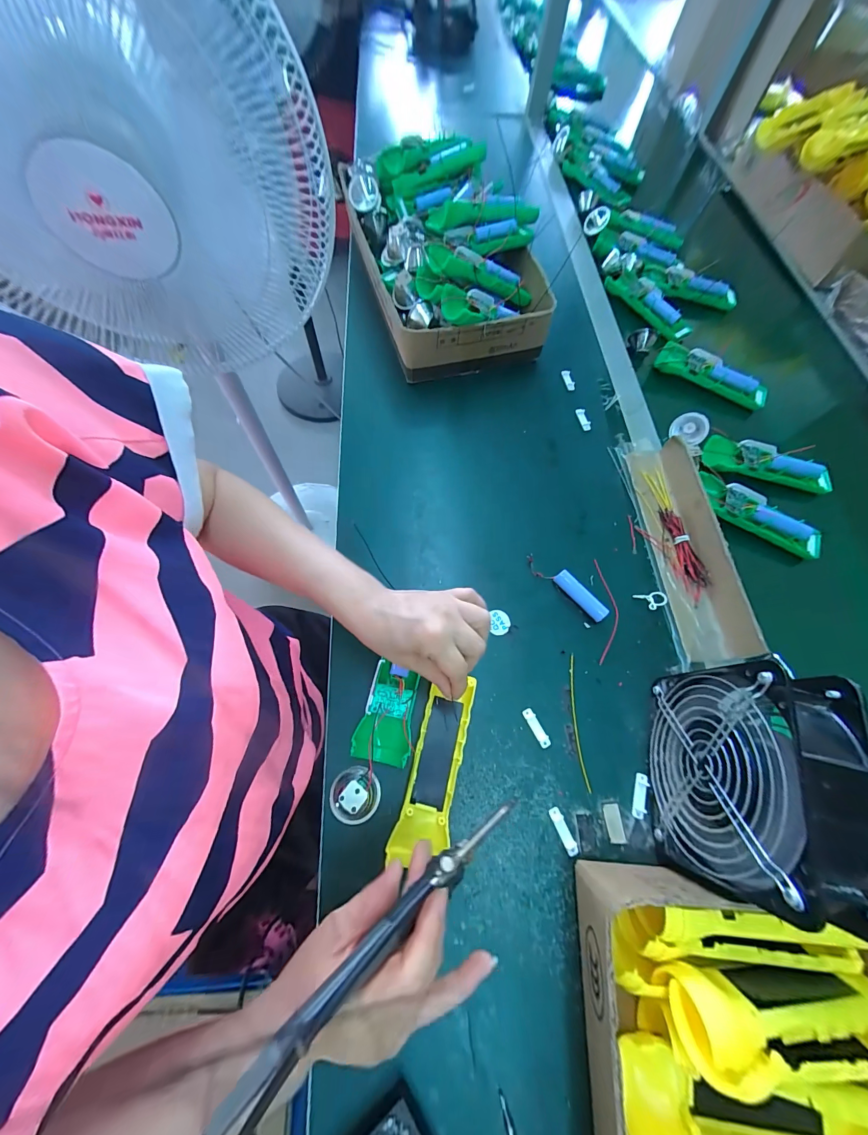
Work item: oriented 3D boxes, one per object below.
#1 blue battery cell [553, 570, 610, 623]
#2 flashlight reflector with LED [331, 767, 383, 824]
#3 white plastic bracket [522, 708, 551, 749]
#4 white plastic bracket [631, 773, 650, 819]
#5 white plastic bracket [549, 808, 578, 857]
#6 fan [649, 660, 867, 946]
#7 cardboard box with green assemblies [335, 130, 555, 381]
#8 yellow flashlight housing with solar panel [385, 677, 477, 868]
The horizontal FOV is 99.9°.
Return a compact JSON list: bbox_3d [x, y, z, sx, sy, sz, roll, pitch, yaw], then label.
[{"bbox_3d":[0.163,0.032,0.406,0.016,0.018,0.066,-38,73,-17],"label":"blue battery cell"},{"bbox_3d":[-0.071,0.201,0.320,0.044,0.021,0.045,1,67,-2],"label":"flashlight reflector with LED"},{"bbox_3d":[0.101,0.158,0.358,0.011,0.004,0.038,-25,70,-12],"label":"white plastic bracket"},{"bbox_3d":[0.192,0.212,0.338,0.012,0.006,0.037,21,68,6],"label":"white plastic bracket"},{"bbox_3d":[0.116,0.235,0.325,0.011,0.006,0.038,-22,69,-11],"label":"white plastic bracket"},{"bbox_3d":[0.237,0.161,0.283,0.063,0.147,0.150,11,67,2],"label":"fan"},{"bbox_3d":[0.015,-0.488,0.560,0.242,0.112,0.395,-14,68,-8],"label":"cardboard box with green assemblies"},{"bbox_3d":[0.003,0.179,0.337,0.047,0.020,0.150,17,65,5],"label":"yellow flashlight housing with solar panel"}]

